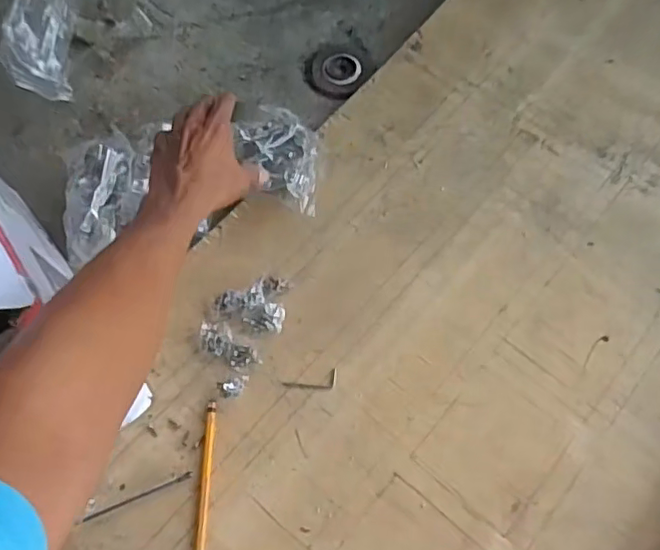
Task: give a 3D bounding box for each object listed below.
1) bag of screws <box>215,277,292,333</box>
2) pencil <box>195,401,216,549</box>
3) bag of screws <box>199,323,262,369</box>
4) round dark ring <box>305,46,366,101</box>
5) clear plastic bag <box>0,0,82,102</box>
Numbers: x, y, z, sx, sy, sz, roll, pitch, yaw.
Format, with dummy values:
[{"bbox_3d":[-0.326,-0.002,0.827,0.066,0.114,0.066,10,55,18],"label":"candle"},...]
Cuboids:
[{"bbox_3d":[-0.080,0.026,0.580,0.070,0.017,0.055,8,66,5],"label":"bag of screws"},{"bbox_3d":[-0.112,0.189,0.515,0.010,0.004,0.146,-1,66,1],"label":"pencil"},{"bbox_3d":[-0.101,0.071,0.564,0.069,0.007,0.026,31,70,15],"label":"bag of screws"},{"bbox_3d":[0.007,-0.261,0.723,0.078,0.009,0.076,-42,71,-16],"label":"round dark ring"},{"bbox_3d":[-0.341,-0.288,0.687,0.048,0.100,0.140,6,66,4],"label":"clear plastic bag"}]

